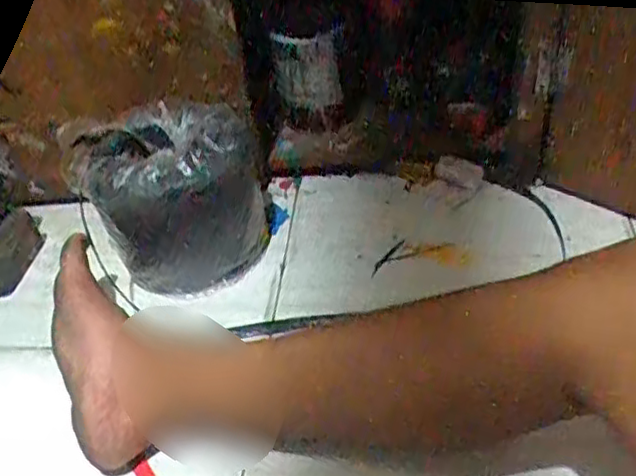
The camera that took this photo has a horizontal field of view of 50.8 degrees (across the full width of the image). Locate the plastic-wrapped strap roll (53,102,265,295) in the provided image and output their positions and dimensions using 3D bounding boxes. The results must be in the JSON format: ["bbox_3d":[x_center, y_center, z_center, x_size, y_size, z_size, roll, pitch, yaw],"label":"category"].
[{"bbox_3d":[-0.174,-0.042,0.779,0.205,0.165,0.144,-1,43,10],"label":"plastic-wrapped strap roll"}]

